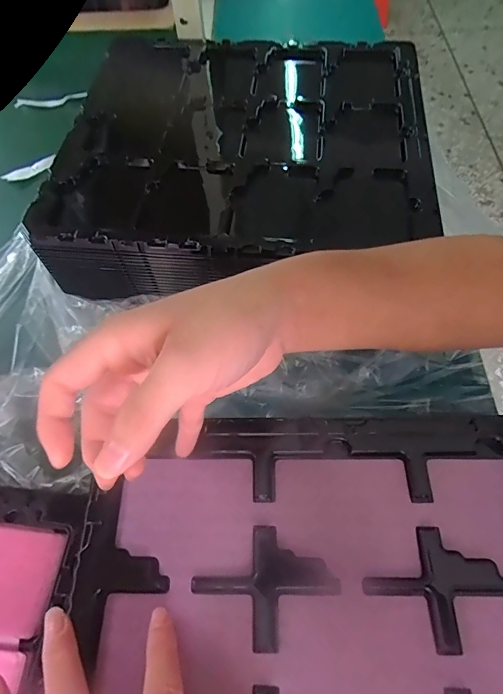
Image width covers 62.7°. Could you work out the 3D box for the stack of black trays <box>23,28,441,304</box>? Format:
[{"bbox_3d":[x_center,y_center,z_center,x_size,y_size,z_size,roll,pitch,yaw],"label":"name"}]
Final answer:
[{"bbox_3d":[-0.003,-0.208,0.456,0.365,0.067,0.358,4,62,3],"label":"stack of black trays"}]

